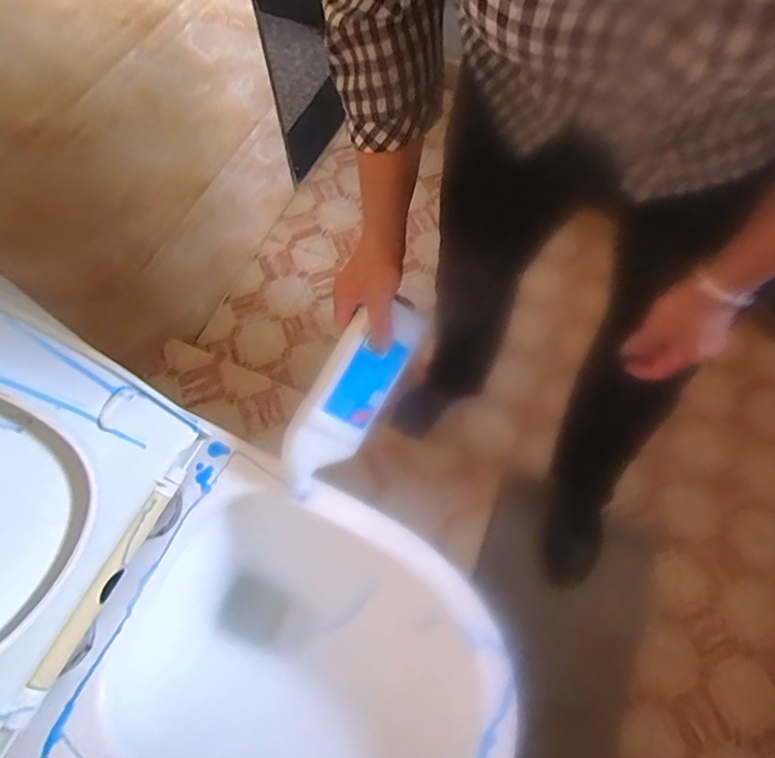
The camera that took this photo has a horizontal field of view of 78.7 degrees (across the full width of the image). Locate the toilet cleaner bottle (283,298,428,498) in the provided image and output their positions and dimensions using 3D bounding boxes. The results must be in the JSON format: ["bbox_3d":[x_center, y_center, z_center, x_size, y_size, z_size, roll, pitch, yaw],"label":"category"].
[{"bbox_3d":[-0.046,0.015,0.530,0.074,0.056,0.233,35,93,15],"label":"toilet cleaner bottle"}]

